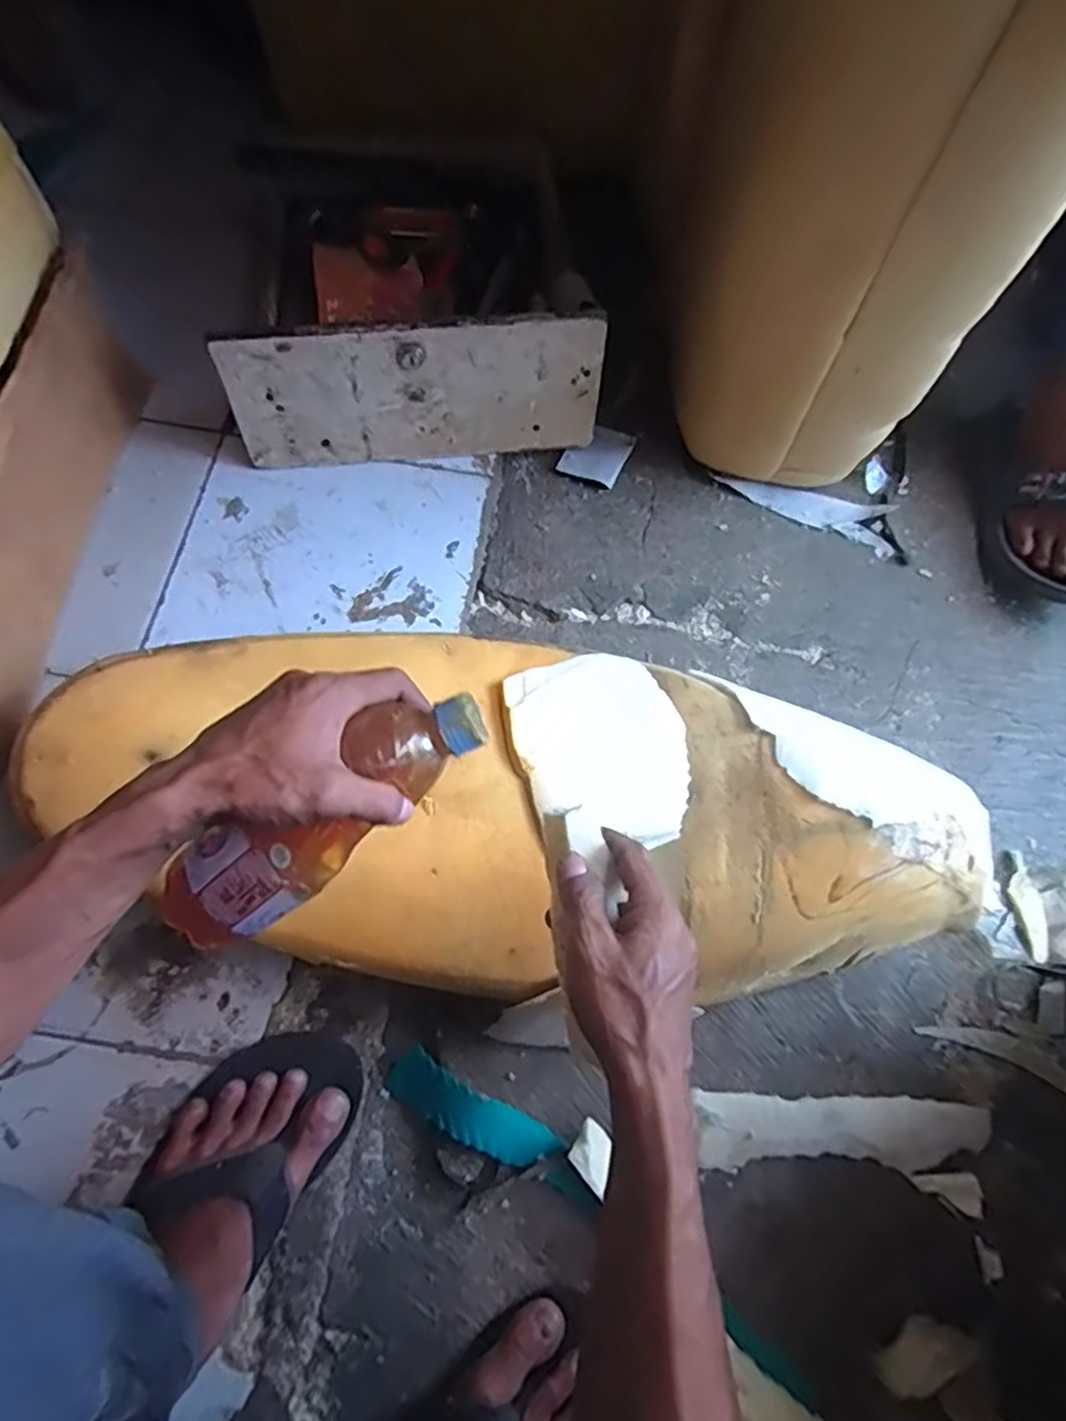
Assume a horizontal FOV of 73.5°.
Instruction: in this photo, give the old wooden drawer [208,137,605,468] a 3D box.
[{"bbox_3d":[-0.130,-0.434,0.772,0.354,0.173,0.298,-6,71,-5],"label":"old wooden drawer"}]

